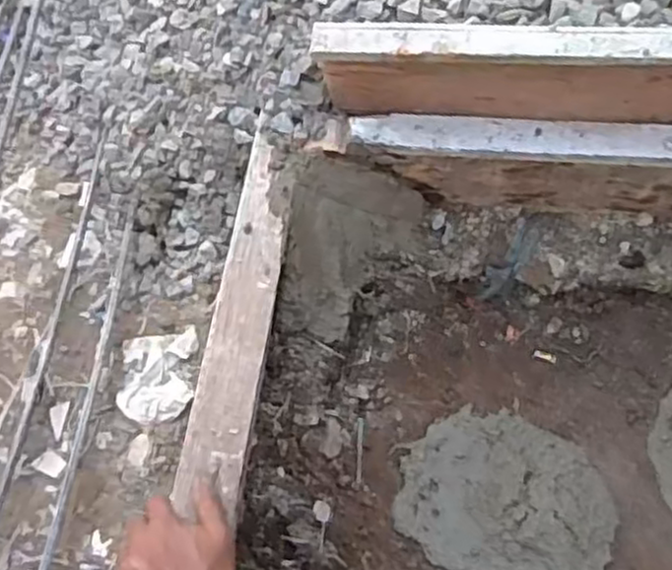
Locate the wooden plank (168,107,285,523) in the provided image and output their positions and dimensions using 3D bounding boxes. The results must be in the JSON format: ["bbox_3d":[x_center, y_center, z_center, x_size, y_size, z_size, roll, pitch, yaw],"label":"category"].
[{"bbox_3d":[-0.101,0.018,0.824,0.066,0.014,0.450,5,59,2],"label":"wooden plank"}]

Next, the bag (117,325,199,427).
[{"bbox_3d":[-0.210,0.106,0.886,0.087,0.014,0.119,-1,61,-1],"label":"bag"}]

